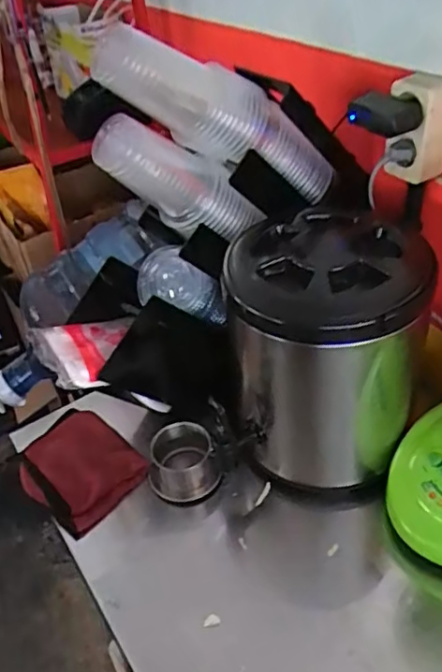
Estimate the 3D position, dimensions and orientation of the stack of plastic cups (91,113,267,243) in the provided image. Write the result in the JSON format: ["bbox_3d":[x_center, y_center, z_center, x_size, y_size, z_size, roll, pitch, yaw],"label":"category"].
[{"bbox_3d":[-0.046,-0.169,0.677,0.220,0.083,0.080,22,20,-40],"label":"stack of plastic cups"}]

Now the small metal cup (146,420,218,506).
[{"bbox_3d":[-0.050,0.163,0.747,0.084,0.063,0.078,-17,41,-13],"label":"small metal cup"}]

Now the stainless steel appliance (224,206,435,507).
[{"bbox_3d":[0.120,0.015,0.709,0.208,0.283,0.228,-3,39,4],"label":"stainless steel appliance"}]

